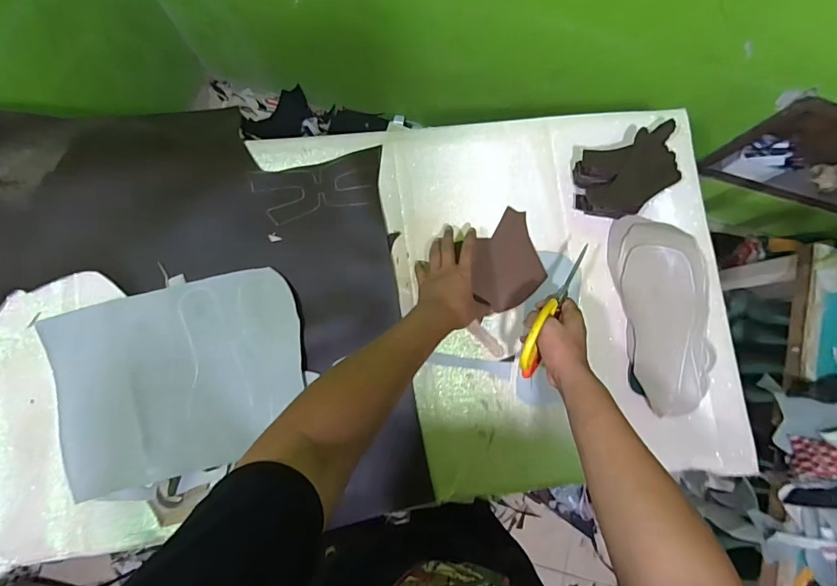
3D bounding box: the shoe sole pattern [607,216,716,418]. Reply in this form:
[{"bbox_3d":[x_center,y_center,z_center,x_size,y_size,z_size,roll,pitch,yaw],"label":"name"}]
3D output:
[{"bbox_3d":[0.395,0.030,0.687,0.137,0.020,0.308,-8,84,9],"label":"shoe sole pattern"}]

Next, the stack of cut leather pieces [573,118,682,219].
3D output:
[{"bbox_3d":[0.342,-0.190,0.700,0.175,0.058,0.116,-21,84,-6],"label":"stack of cut leather pieces"}]

